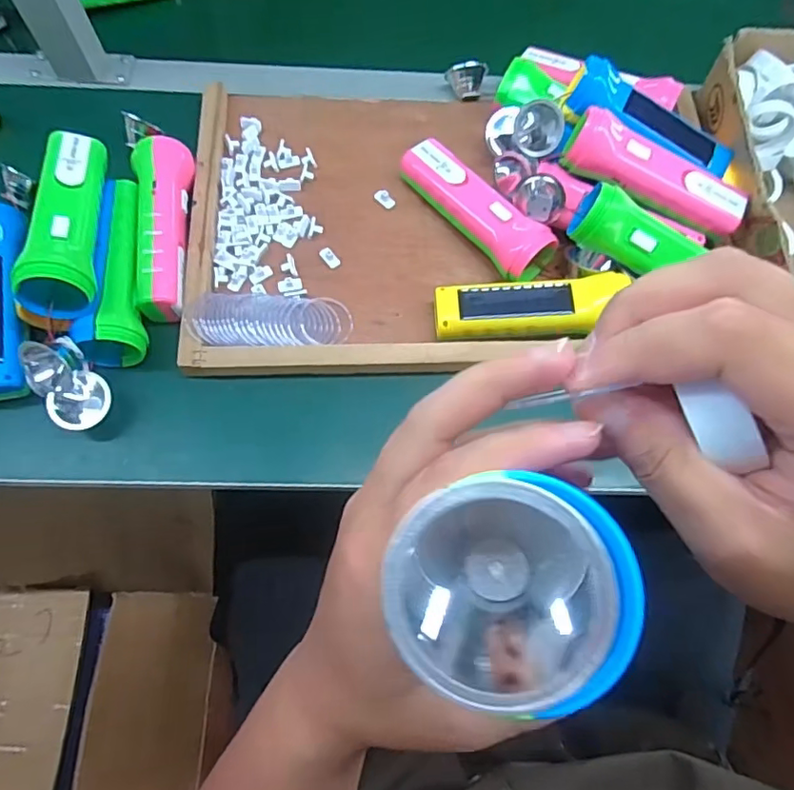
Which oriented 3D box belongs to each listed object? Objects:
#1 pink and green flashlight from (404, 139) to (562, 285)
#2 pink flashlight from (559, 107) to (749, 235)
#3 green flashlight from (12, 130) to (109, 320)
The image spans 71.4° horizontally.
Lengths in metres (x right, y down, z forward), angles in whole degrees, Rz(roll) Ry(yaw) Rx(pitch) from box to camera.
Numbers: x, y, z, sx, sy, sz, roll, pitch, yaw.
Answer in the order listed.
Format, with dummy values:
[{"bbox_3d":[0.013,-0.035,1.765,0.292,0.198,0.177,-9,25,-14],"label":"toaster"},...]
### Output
[{"bbox_3d":[0.070,-0.165,0.488,0.055,0.041,0.156,-36,75,-15],"label":"pink and green flashlight"},{"bbox_3d":[0.216,-0.184,0.461,0.153,0.053,0.042,21,69,5],"label":"pink flashlight"},{"bbox_3d":[-0.250,-0.136,0.420,0.045,0.053,0.154,-6,69,-5],"label":"green flashlight"}]

